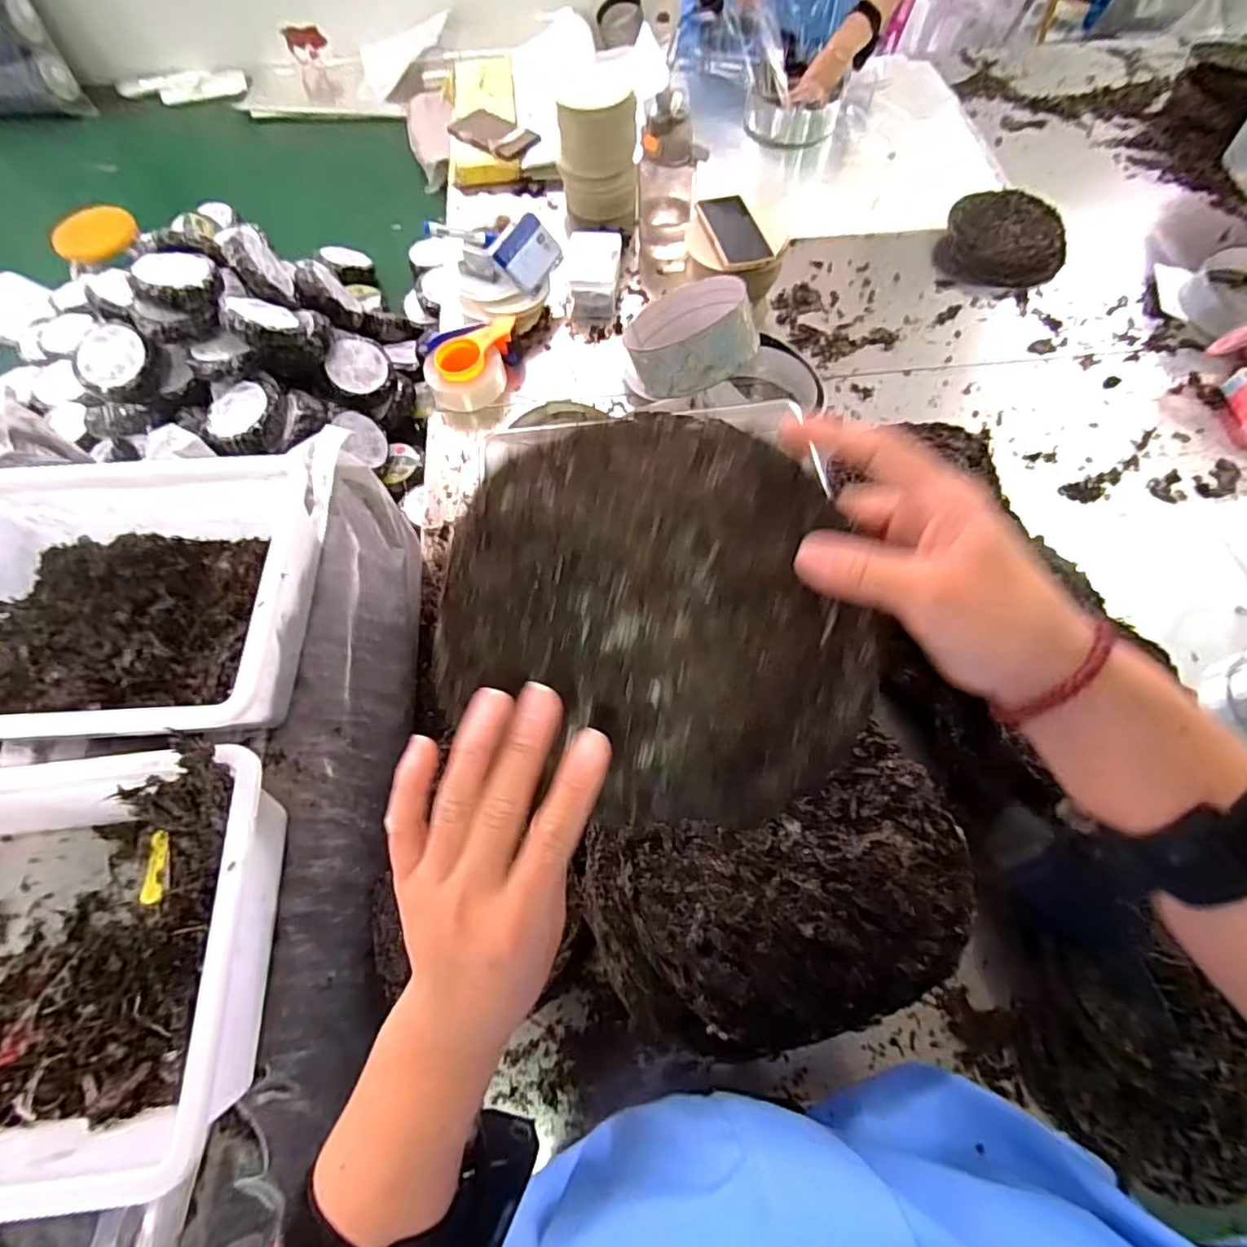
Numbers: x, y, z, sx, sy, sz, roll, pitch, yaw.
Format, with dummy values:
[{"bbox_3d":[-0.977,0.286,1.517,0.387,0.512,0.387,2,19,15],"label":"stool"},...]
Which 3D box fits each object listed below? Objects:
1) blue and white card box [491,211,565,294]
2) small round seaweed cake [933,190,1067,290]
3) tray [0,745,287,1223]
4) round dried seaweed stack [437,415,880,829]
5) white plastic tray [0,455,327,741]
[{"bbox_3d":[-0.158,-0.616,1.031,0.088,0.029,0.120,40,73,-25],"label":"blue and white card box"},{"bbox_3d":[0.681,-0.683,1.098,0.204,0.053,0.197,0,65,1],"label":"small round seaweed cake"},{"bbox_3d":[-0.445,0.261,0.475,0.346,0.123,0.277,-2,65,0],"label":"tray"},{"bbox_3d":[0.015,-0.003,0.278,0.182,0.023,0.183,0,87,1],"label":"round dried seaweed stack"},{"bbox_3d":[-0.491,-0.025,0.608,0.355,0.111,0.282,-4,65,-1],"label":"white plastic tray"}]

